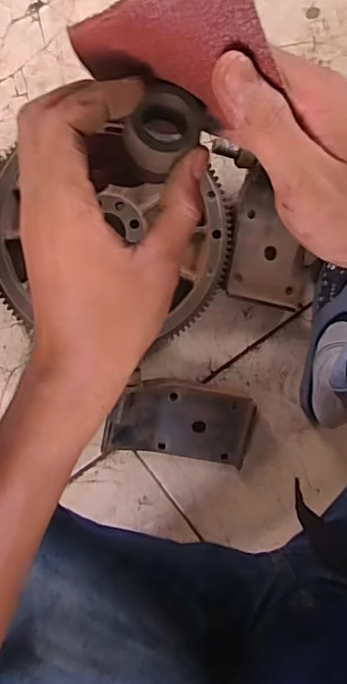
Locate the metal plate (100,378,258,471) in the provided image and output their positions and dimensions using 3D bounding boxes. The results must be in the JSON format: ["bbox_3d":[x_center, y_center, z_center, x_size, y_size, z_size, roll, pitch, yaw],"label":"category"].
[{"bbox_3d":[0.010,0.109,0.720,0.201,0.059,0.116,9,96,-3],"label":"metal plate"}]

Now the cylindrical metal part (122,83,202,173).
[{"bbox_3d":[-0.004,-0.093,0.225,0.029,0.011,0.035,35,94,-6],"label":"cylindrical metal part"}]

